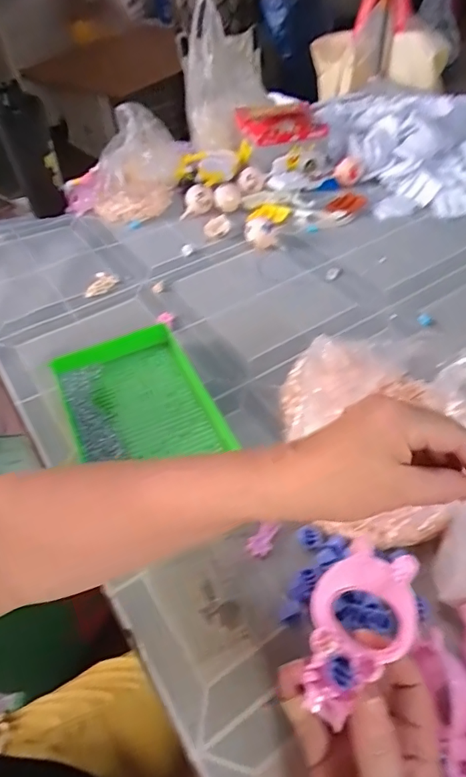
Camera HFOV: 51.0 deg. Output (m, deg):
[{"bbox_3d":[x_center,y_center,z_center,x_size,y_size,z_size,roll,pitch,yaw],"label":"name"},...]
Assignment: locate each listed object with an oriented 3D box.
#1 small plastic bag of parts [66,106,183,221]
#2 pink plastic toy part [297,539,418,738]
[{"bbox_3d":[-0.207,-0.399,0.878,0.217,0.153,0.132,-8,45,-1],"label":"small plastic bag of parts"},{"bbox_3d":[0.078,0.148,0.301,0.059,0.017,0.097,7,68,26],"label":"pink plastic toy part"}]

